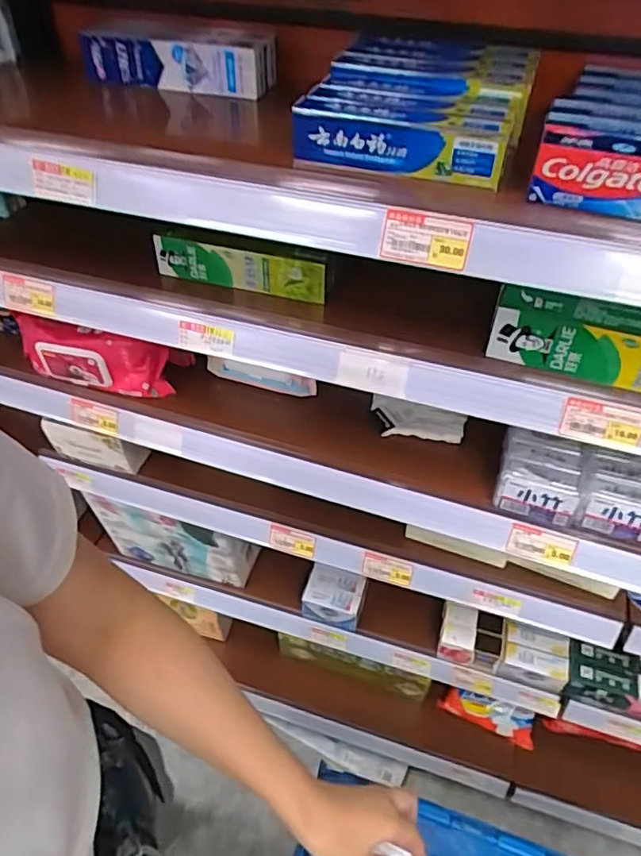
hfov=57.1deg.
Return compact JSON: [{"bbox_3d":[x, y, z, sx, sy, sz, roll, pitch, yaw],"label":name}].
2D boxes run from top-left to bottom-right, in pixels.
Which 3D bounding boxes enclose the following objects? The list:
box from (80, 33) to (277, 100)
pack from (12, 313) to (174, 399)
[{"bbox_3d":[-0.149,-0.386,0.622,0.206,0.051,0.045,10,47,9],"label":"box"},{"bbox_3d":[-0.289,-0.092,0.747,0.181,0.098,0.040,6,47,6],"label":"pack"}]

